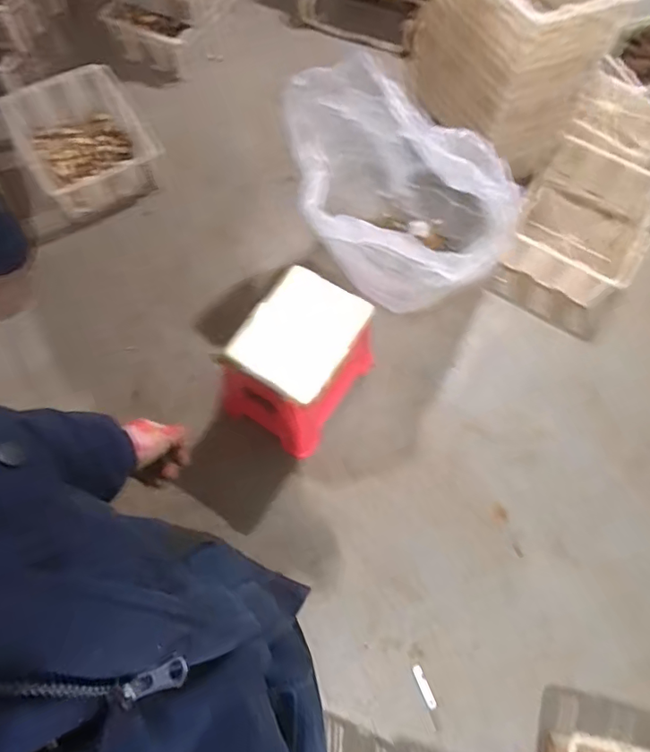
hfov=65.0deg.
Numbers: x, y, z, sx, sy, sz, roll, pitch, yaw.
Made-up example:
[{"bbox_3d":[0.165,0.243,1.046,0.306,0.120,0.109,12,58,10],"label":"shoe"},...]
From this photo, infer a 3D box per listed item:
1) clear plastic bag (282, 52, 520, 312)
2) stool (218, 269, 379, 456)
[{"bbox_3d":[0.195,-0.412,1.318,0.603,0.519,0.534,5,62,-1],"label":"clear plastic bag"},{"bbox_3d":[-0.064,-0.029,1.268,0.260,0.314,0.318,31,64,13],"label":"stool"}]

